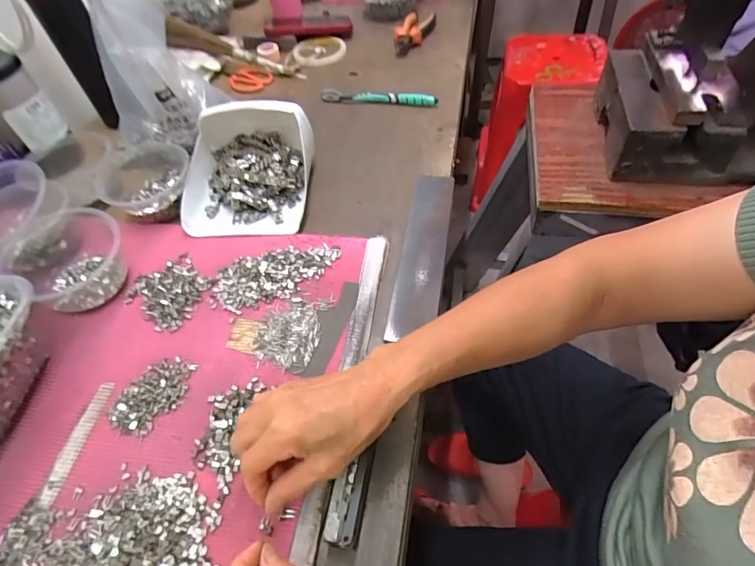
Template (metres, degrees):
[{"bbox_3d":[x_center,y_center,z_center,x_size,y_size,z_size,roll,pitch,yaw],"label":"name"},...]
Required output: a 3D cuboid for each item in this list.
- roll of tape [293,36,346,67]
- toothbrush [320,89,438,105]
[{"bbox_3d":[-0.109,-0.441,0.830,0.098,0.023,0.087,10,54,14],"label":"roll of tape"},{"bbox_3d":[0.000,-0.297,0.692,0.185,0.019,0.010,9,54,8],"label":"toothbrush"}]

